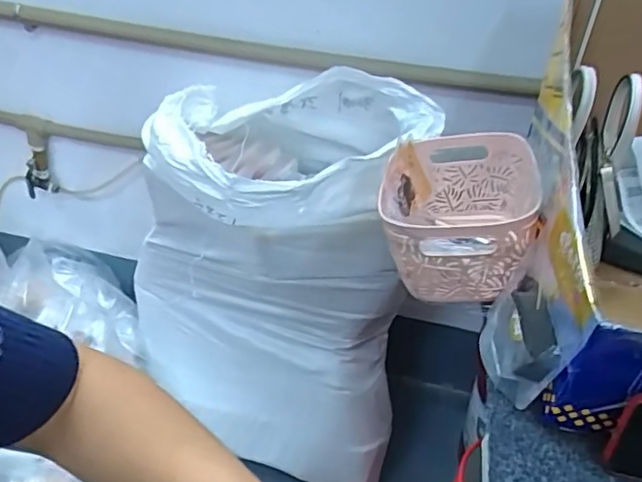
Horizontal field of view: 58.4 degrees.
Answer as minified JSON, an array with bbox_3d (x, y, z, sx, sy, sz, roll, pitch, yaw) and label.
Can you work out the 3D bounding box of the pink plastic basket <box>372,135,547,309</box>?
[{"bbox_3d":[0.159,-0.042,0.678,0.169,0.133,0.244,15,38,13],"label":"pink plastic basket"}]

